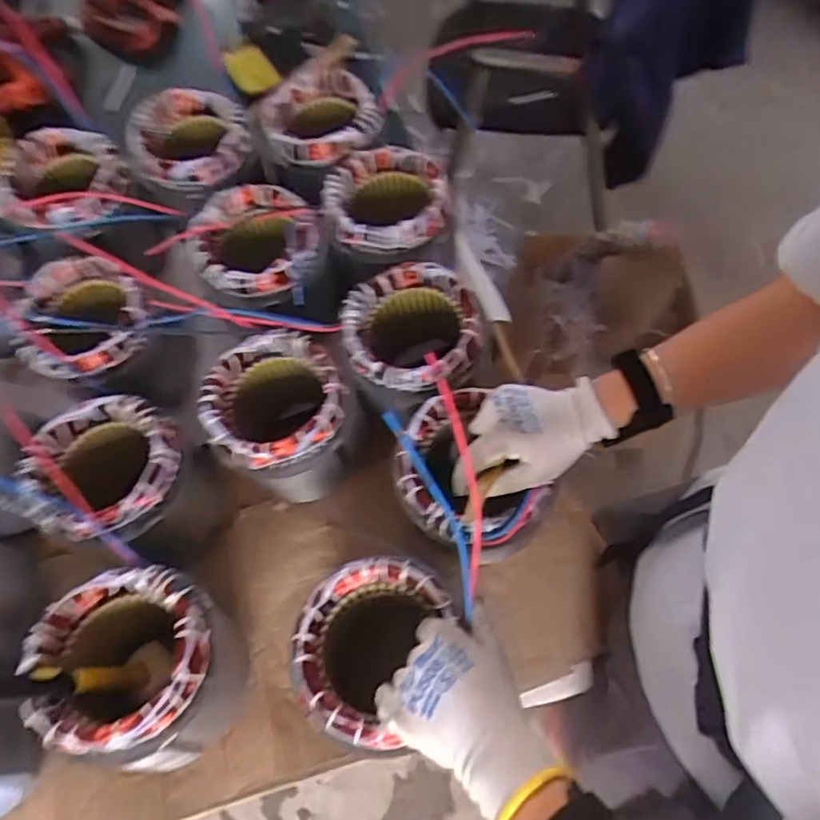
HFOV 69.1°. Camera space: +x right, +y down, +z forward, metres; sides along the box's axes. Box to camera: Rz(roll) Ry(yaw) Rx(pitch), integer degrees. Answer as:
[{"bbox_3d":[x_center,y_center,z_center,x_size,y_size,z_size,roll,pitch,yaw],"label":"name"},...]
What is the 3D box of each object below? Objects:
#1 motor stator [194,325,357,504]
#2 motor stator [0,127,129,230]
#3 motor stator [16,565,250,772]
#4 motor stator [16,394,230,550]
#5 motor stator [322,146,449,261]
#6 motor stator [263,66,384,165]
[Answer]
[{"bbox_3d":[-0.141,0.020,0.649,0.141,0.173,0.146,-11,56,-10],"label":"motor stator"},{"bbox_3d":[-0.421,-0.275,0.727,0.144,0.069,0.144,1,55,-1],"label":"motor stator"},{"bbox_3d":[-0.224,0.232,0.535,0.152,0.153,0.146,1,55,-1],"label":"motor stator"},{"bbox_3d":[-0.296,0.081,0.622,0.145,0.156,0.140,23,57,13],"label":"motor stator"},{"bbox_3d":[-0.028,-0.240,0.699,0.142,0.074,0.134,-2,55,-4],"label":"motor stator"},{"bbox_3d":[-0.110,-0.369,0.766,0.136,0.069,0.136,-6,55,-6],"label":"motor stator"}]

